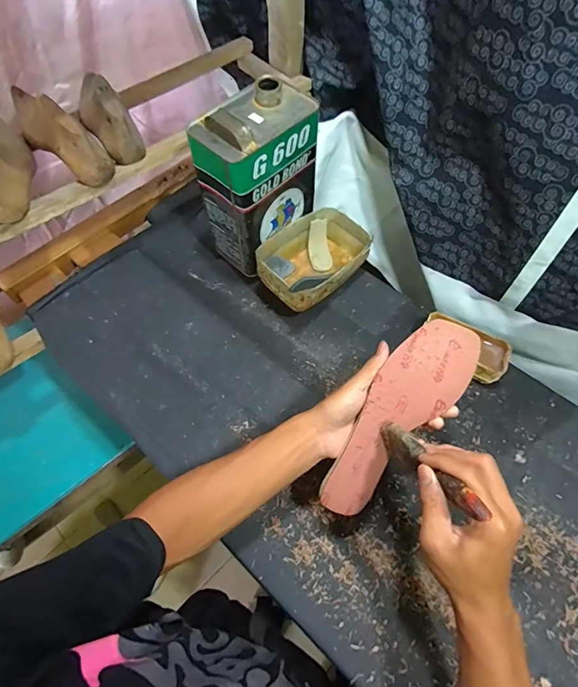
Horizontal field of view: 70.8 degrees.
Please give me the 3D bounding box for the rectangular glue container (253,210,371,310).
[{"bbox_3d":[0.041,-0.138,0.680,0.184,0.068,0.125,-37,66,-21],"label":"rectangular glue container"}]

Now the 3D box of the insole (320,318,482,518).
[{"bbox_3d":[0.112,0.078,0.436,0.080,0.015,0.233,38,93,-3],"label":"insole"}]

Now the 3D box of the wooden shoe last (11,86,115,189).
[{"bbox_3d":[-0.326,-0.295,0.571,0.191,0.078,0.049,36,63,19],"label":"wooden shoe last"}]

